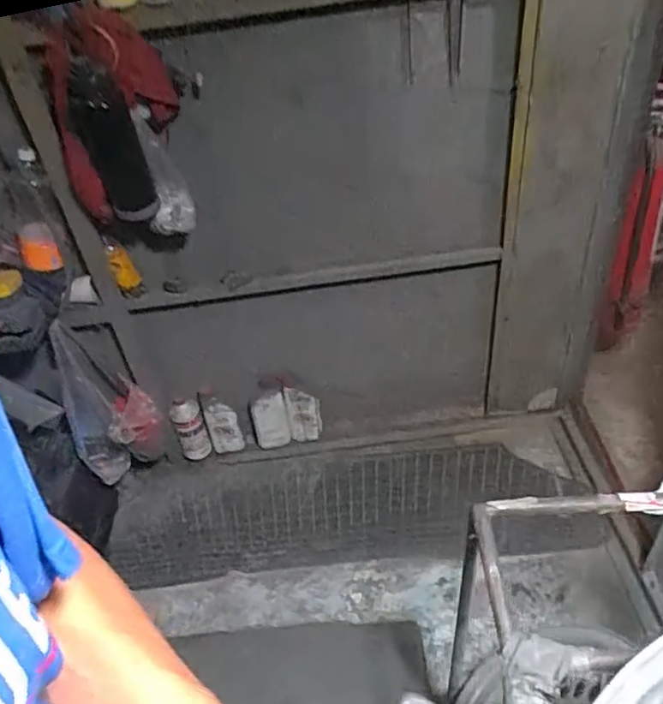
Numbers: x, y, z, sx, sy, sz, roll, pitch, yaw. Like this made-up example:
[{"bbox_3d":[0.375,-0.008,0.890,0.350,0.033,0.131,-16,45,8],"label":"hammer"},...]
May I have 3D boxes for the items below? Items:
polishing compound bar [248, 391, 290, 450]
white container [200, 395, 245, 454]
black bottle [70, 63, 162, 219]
[{"bbox_3d":[-0.178,0.203,1.726,0.101,0.175,0.045,-11,40,-6],"label":"polishing compound bar"},{"bbox_3d":[-0.311,0.213,1.699,0.092,0.217,0.035,-4,39,2],"label":"white container"},{"bbox_3d":[-0.407,-0.383,1.092,0.098,0.278,0.118,-21,42,-17],"label":"black bottle"}]

